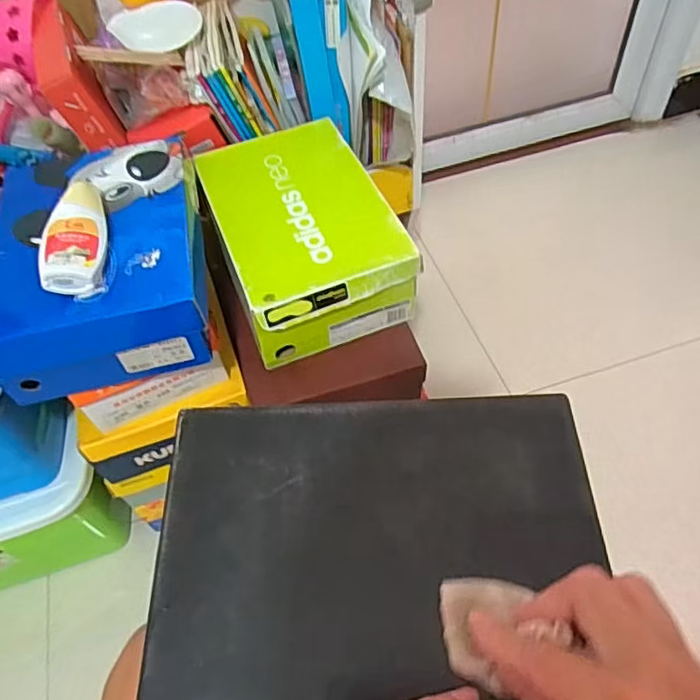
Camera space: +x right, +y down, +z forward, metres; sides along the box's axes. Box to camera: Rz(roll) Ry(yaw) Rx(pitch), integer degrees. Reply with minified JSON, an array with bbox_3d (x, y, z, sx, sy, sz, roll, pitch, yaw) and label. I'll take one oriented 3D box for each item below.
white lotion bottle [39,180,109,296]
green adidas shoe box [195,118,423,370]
[{"bbox_3d":[-0.271,-0.119,0.575,0.053,0.032,0.149,-15,54,-6],"label":"white lotion bottle"},{"bbox_3d":[-0.059,-0.140,0.721,0.186,0.106,0.289,-21,54,-10],"label":"green adidas shoe box"}]

